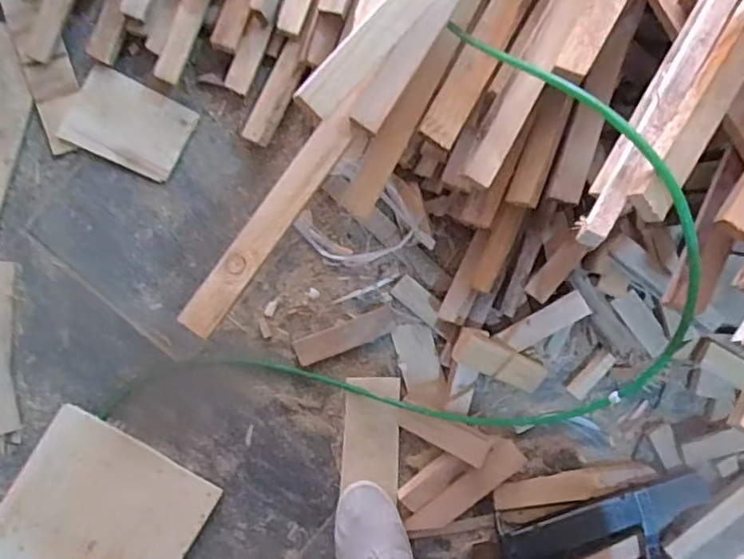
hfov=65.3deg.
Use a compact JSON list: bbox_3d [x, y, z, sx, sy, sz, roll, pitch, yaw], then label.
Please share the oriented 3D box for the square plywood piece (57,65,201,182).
[{"bbox_3d":[-0.341,-0.218,0.816,0.157,0.006,0.112,26,90,-2],"label":"square plywood piece"}]

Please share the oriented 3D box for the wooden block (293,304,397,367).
[{"bbox_3d":[-0.038,0.081,0.836,0.147,0.015,0.039,-22,91,-1],"label":"wooden block"}]

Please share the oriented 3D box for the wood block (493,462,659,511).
[{"bbox_3d":[0.289,0.299,0.834,0.230,0.025,0.042,-9,91,-2],"label":"wood block"}]

